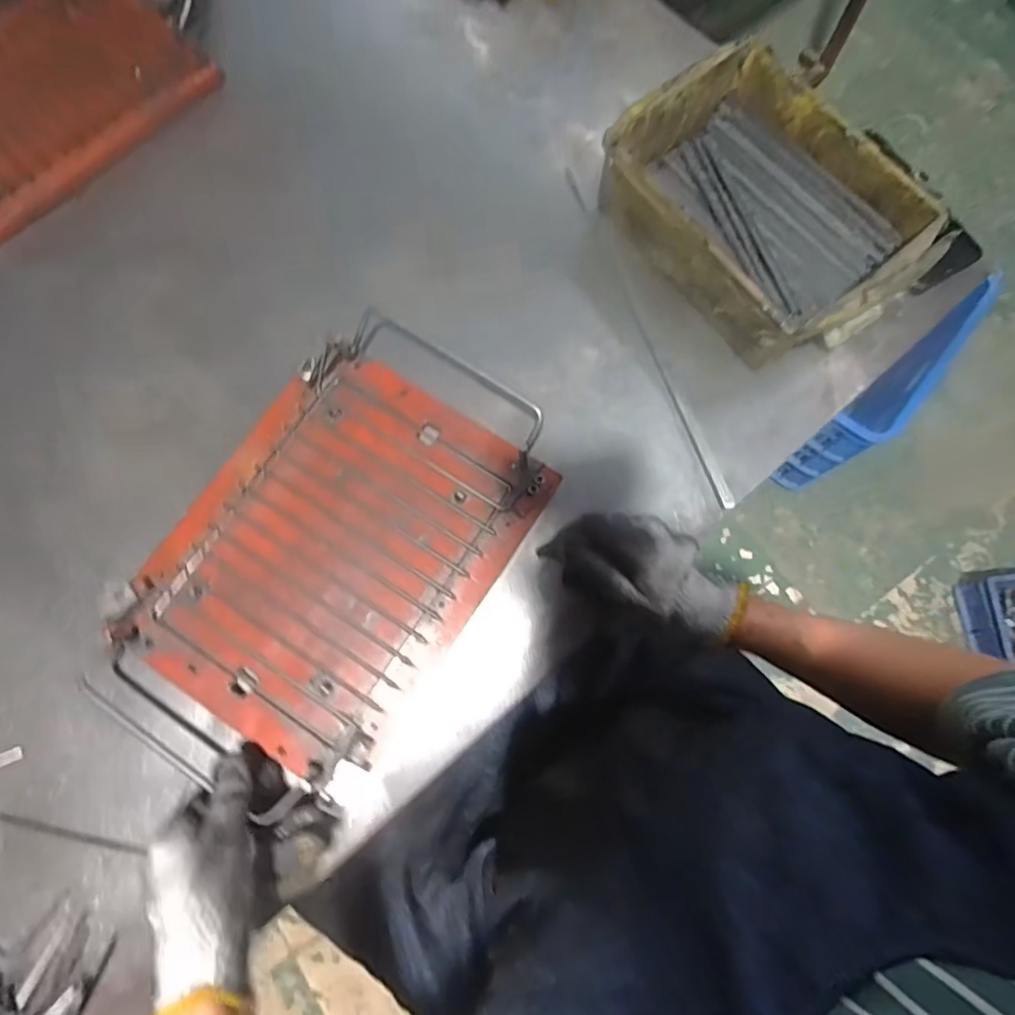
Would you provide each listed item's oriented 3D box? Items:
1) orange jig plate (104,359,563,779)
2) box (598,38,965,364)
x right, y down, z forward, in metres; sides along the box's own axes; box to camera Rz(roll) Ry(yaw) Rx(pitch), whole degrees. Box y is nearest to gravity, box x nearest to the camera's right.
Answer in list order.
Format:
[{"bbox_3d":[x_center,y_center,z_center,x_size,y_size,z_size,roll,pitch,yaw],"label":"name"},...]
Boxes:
[{"bbox_3d":[-0.135,0.033,0.461,0.227,0.016,0.303,34,78,8],"label":"orange jig plate"},{"bbox_3d":[0.217,-0.257,0.503,0.179,0.079,0.251,-35,78,-8],"label":"box"}]

